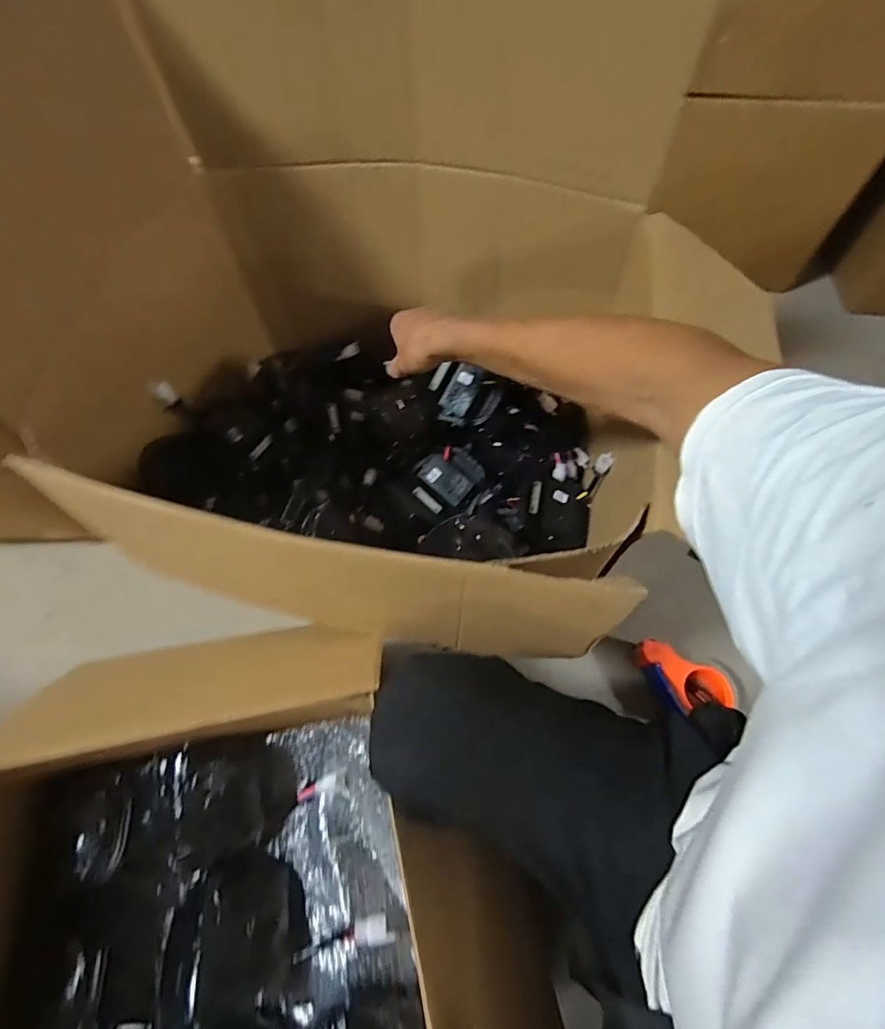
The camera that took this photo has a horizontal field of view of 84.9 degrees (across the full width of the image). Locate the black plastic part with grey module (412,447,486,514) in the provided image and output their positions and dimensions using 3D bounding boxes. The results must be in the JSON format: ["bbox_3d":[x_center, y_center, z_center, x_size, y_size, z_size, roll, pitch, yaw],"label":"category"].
[{"bbox_3d":[0.007,-0.060,0.807,0.117,0.035,0.098,-37,70,-15],"label":"black plastic part with grey module"}]

